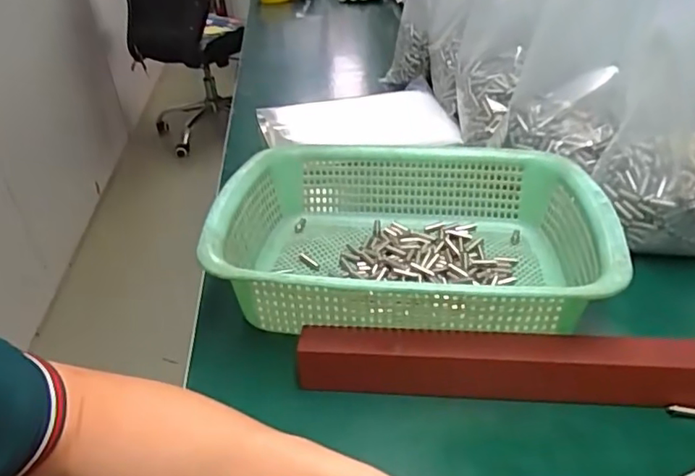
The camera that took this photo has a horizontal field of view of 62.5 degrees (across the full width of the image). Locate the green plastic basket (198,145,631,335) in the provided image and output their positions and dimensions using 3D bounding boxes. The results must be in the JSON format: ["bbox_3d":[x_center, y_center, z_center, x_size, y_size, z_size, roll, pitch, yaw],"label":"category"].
[{"bbox_3d":[0.052,-0.002,0.473,0.294,0.083,0.228,-1,34,4],"label":"green plastic basket"}]

